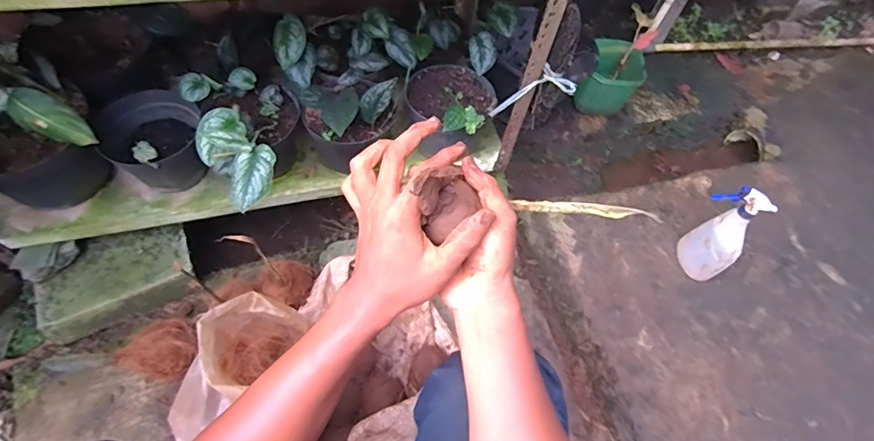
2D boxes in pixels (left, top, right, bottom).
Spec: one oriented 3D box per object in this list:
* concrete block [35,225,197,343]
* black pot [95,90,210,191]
[{"bbox_3d":[-0.621,0.108,0.889,0.259,0.068,0.158,-26,66,-18],"label":"concrete block"},{"bbox_3d":[-0.501,-0.139,0.832,0.152,0.140,0.155,2,61,-3],"label":"black pot"}]

